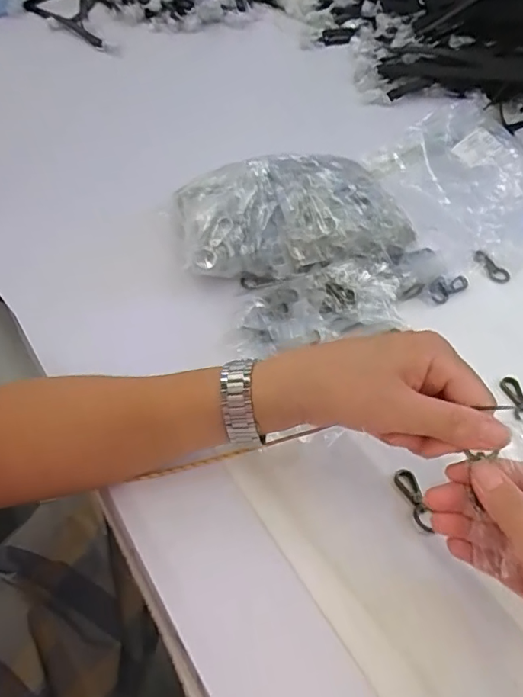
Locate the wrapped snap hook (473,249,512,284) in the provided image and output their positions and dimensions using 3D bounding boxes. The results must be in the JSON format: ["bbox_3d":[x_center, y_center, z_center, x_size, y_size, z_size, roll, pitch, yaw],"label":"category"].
[{"bbox_3d":[0.250,-0.088,0.573,0.046,0.005,0.023,43,59,1],"label":"wrapped snap hook"}]

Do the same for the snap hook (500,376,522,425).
[{"bbox_3d":[0.228,0.047,0.464,0.019,0.008,0.049,-10,51,-8],"label":"snap hook"}]

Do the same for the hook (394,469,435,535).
[{"bbox_3d":[0.117,0.116,0.399,0.015,0.005,0.050,-13,52,-11],"label":"hook"}]

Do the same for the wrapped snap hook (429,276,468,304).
[{"bbox_3d":[0.196,-0.065,0.553,0.055,0.008,0.026,-26,88,-27],"label":"wrapped snap hook"}]

